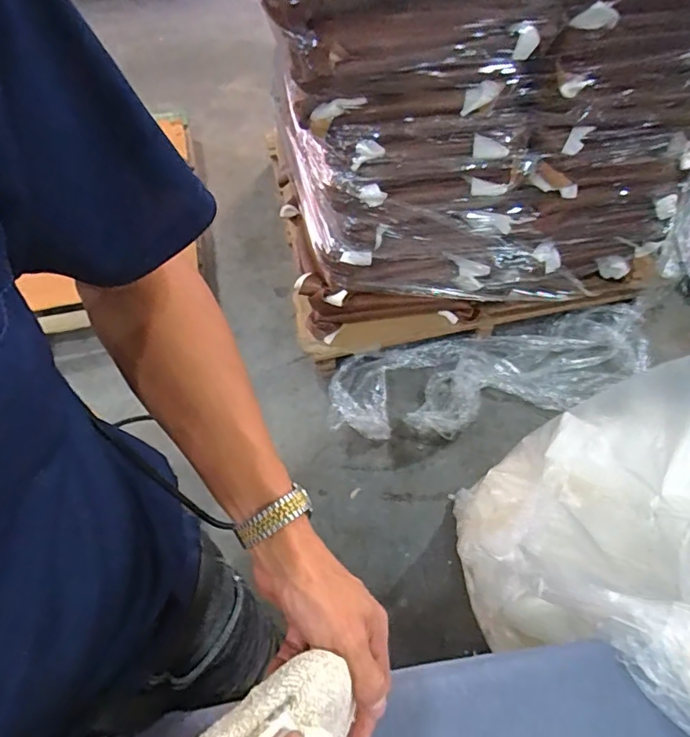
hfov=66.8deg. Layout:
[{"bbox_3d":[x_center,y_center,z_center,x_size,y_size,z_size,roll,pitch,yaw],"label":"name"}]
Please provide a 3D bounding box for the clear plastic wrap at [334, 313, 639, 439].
[{"bbox_3d":[0.392,0.002,1.452,0.855,0.144,0.288,-11,58,-7],"label":"clear plastic wrap"}]

